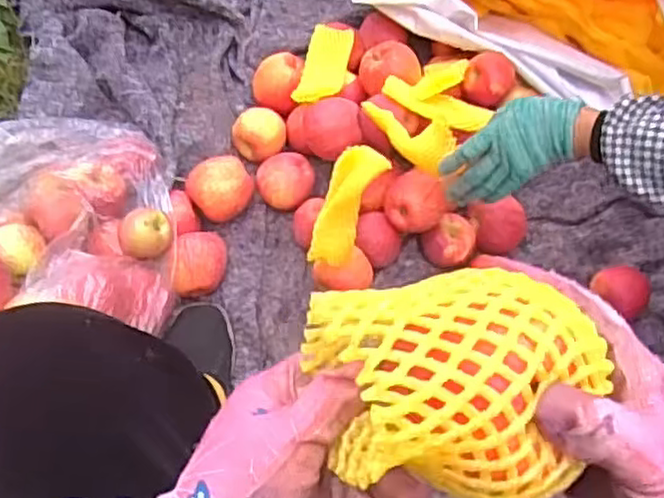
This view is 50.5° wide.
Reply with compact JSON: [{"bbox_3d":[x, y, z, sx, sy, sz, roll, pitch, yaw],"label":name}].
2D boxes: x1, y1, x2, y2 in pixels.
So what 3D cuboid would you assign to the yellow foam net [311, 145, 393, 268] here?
[{"bbox_3d":[0.016,-0.048,0.827,0.056,0.150,0.014,24,21,9],"label":"yellow foam net"}]

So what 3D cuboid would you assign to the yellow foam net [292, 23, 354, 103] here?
[{"bbox_3d":[-0.010,-0.260,0.993,0.062,0.022,0.140,13,63,4],"label":"yellow foam net"}]

